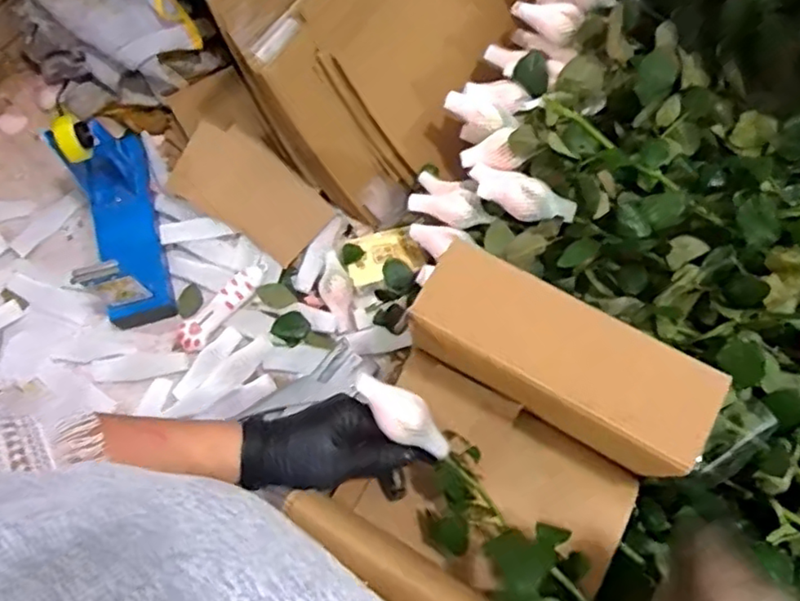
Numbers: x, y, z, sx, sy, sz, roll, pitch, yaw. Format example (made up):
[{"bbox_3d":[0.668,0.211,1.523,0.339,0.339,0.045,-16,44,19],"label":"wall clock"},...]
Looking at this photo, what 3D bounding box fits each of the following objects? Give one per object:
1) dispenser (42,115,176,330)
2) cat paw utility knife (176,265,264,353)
[{"bbox_3d":[-0.292,-0.095,0.612,0.071,0.116,0.222,-18,73,-5],"label":"dispenser"},{"bbox_3d":[-0.180,0.007,0.627,0.107,0.015,0.032,-40,76,-11],"label":"cat paw utility knife"}]

